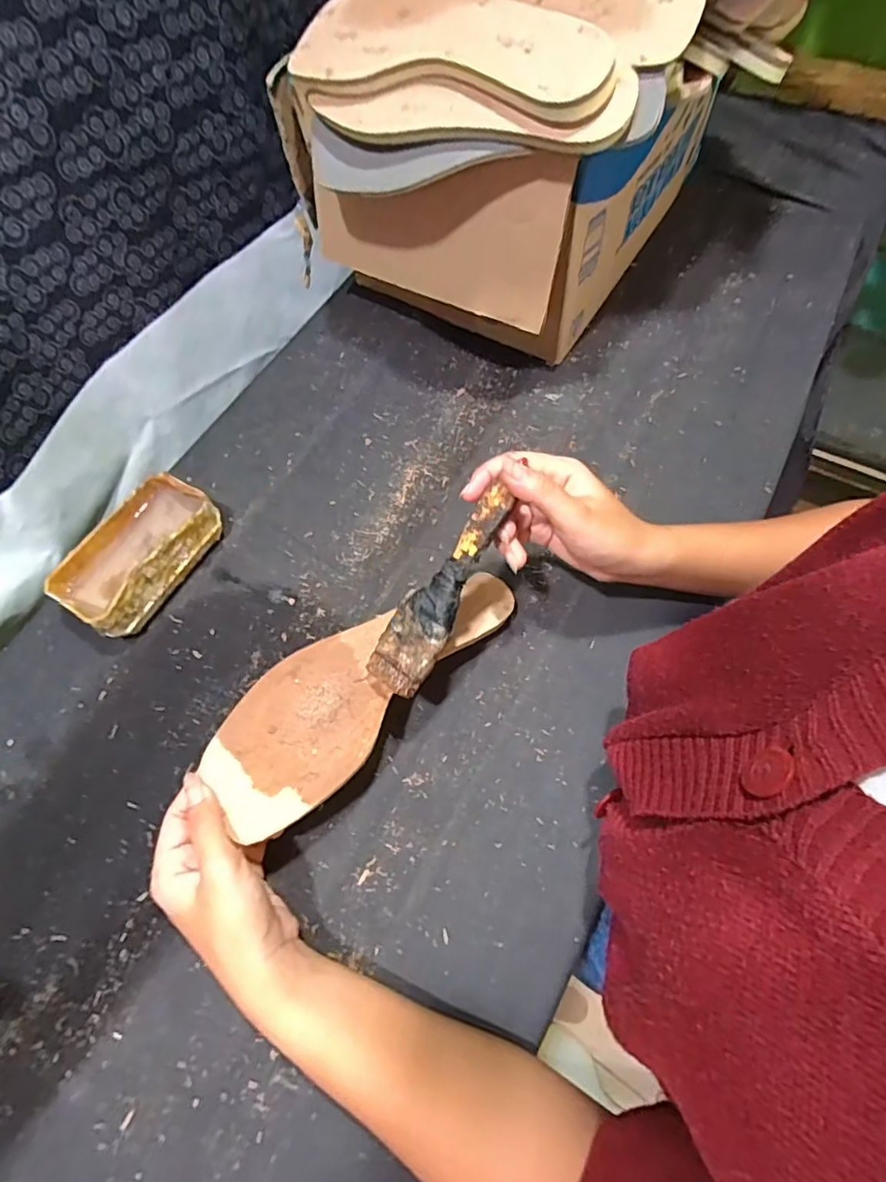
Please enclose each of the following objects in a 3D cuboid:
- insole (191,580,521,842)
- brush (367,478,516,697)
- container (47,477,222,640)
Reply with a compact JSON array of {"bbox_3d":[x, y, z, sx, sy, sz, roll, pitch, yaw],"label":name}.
[{"bbox_3d":[-0.045,0.054,0.364,0.230,0.012,0.080,-36,69,-24],"label":"insole"},{"bbox_3d":[0.000,-0.002,0.332,0.037,0.007,0.134,31,93,15],"label":"brush"},{"bbox_3d":[-0.235,-0.029,0.432,0.075,0.043,0.127,30,71,15],"label":"container"}]

